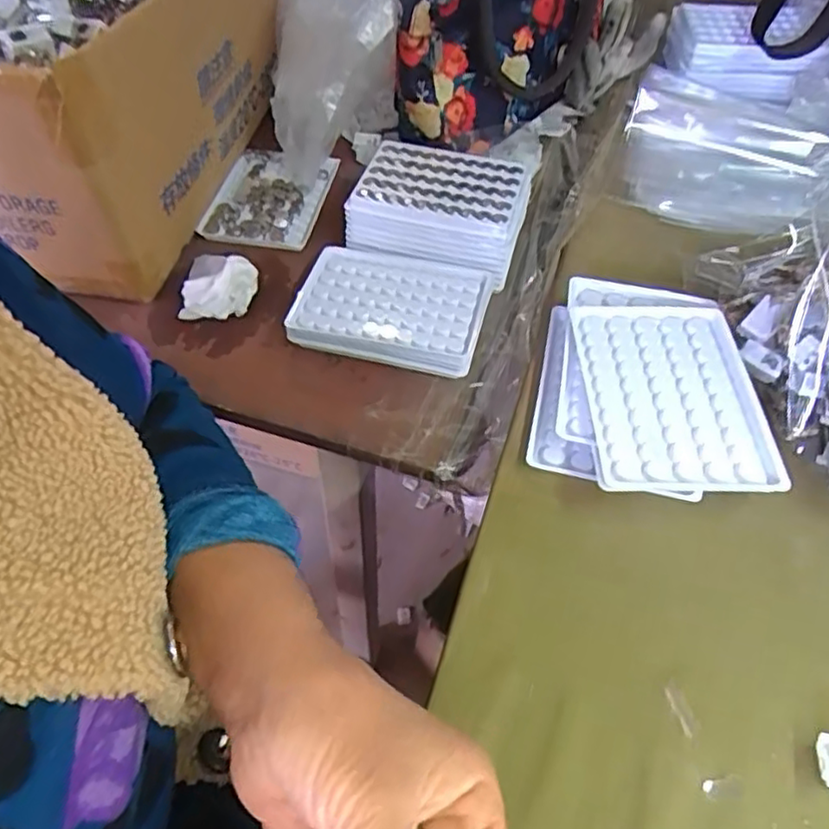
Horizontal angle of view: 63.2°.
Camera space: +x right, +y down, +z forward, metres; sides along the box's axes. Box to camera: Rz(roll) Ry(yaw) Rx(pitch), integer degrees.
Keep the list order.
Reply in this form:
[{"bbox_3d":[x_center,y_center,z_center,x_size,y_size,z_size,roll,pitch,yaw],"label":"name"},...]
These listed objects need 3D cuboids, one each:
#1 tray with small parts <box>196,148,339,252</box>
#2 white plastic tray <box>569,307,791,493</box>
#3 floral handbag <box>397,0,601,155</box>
[{"bbox_3d":[-0.125,-0.188,0.584,0.091,0.015,0.124,9,53,6],"label":"tray with small parts"},{"bbox_3d":[0.143,-0.012,0.379,0.097,0.015,0.128,-1,54,-1],"label":"white plastic tray"},{"bbox_3d":[0.081,-0.336,0.572,0.101,0.143,0.230,24,56,17],"label":"floral handbag"}]

